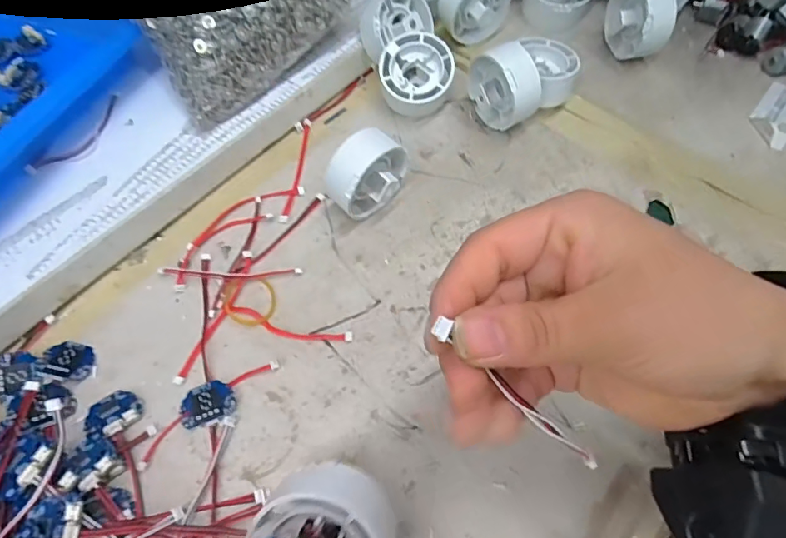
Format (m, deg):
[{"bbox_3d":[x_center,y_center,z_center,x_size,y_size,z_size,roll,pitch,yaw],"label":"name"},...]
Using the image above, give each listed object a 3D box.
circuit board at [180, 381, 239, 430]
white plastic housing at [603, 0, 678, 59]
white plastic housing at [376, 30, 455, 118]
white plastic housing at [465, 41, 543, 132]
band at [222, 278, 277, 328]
[{"bbox_3d":[-0.101,0.073,0.257,0.028,0.007,0.022,-17,62,-8],"label":"circuit board"},{"bbox_3d":[0.189,-0.195,0.366,0.030,0.051,0.055,-5,61,-2],"label":"white plastic housing"},{"bbox_3d":[0.017,-0.144,0.355,0.053,0.031,0.051,0,83,1],"label":"white plastic housing"},{"bbox_3d":[0.078,-0.129,0.333,0.022,0.052,0.054,-30,65,-14],"label":"white plastic housing"},{"bbox_3d":[-0.087,0.018,0.287,0.030,0.004,0.033,-1,61,1],"label":"band"}]

